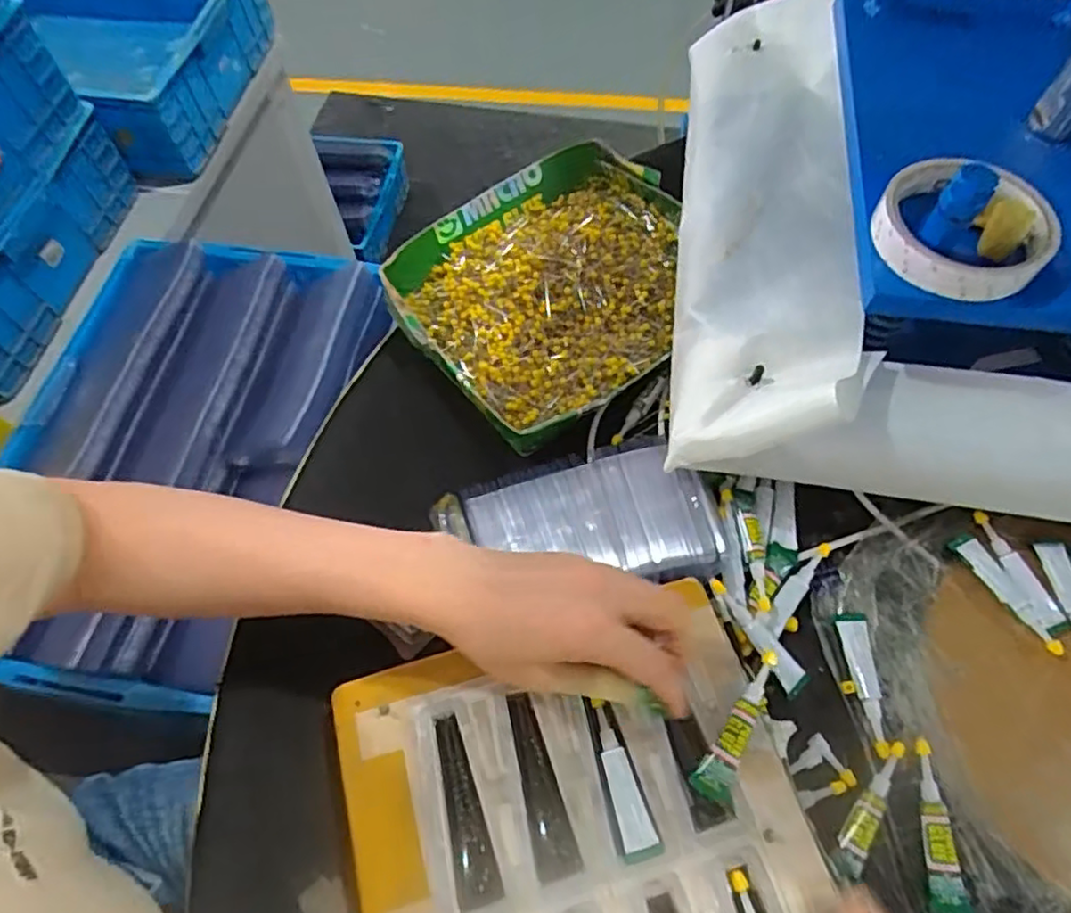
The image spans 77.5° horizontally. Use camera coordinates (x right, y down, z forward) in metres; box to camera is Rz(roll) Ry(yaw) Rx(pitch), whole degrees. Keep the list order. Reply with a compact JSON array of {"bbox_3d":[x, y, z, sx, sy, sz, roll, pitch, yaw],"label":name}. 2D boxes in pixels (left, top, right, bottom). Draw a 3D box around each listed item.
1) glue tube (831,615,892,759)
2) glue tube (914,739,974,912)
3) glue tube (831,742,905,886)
[{"bbox_3d":[0.199,0.135,0.401,0.019,0.007,0.081,-3,62,-1],"label":"glue tube"},{"bbox_3d":[0.215,0.200,0.363,0.017,0.011,0.083,-2,62,2],"label":"glue tube"},{"bbox_3d":[0.184,0.194,0.366,0.017,0.011,0.078,34,69,19],"label":"glue tube"}]

